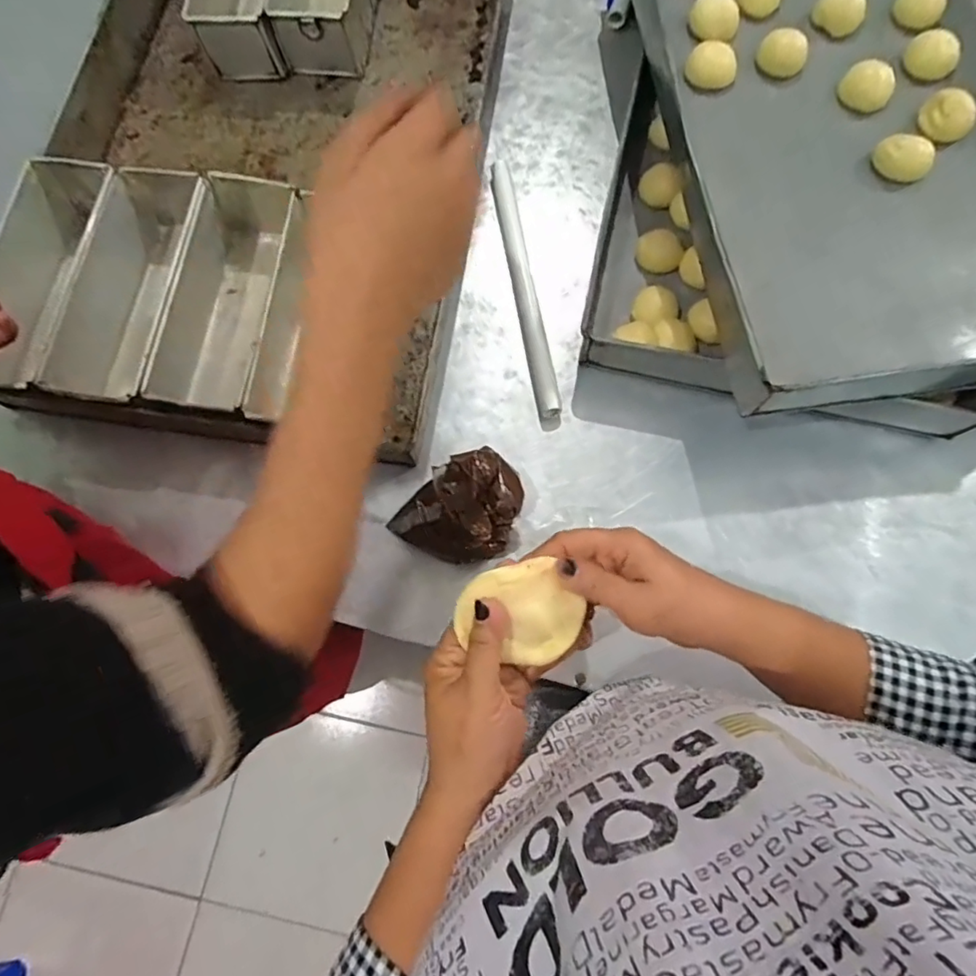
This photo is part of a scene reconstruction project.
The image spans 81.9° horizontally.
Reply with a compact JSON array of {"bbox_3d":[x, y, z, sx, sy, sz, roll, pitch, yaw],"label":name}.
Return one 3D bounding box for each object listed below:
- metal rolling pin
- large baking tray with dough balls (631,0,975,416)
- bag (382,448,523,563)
[{"bbox_3d":[0.035,-0.205,0.562,0.021,0.019,0.283,-10,73,-4],"label":"metal rolling pin"},{"bbox_3d":[0.340,-0.379,0.535,0.369,0.089,0.626,-5,73,-2],"label":"large baking tray with dough balls"},{"bbox_3d":[-0.023,0.022,0.475,0.114,0.060,0.082,-24,75,-8],"label":"bag"}]

